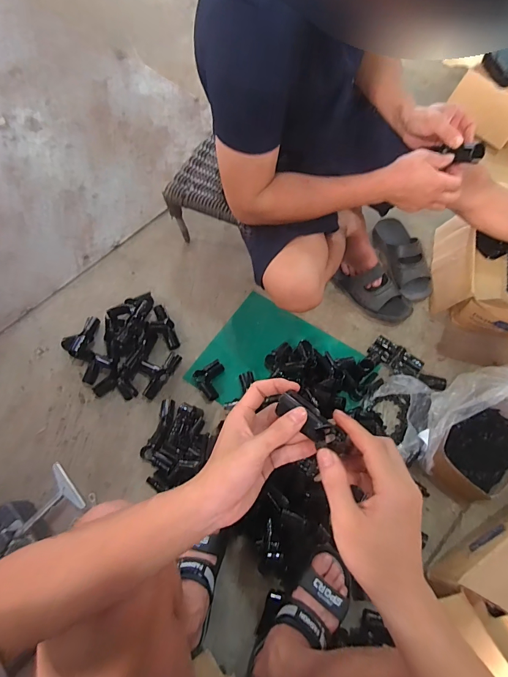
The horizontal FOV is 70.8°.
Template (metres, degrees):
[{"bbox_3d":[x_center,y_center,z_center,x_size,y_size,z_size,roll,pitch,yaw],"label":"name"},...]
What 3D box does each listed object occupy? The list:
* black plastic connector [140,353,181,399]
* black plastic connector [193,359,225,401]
[{"bbox_3d":[-0.252,0.081,0.911,0.078,0.027,0.128,32,71,16],"label":"black plastic connector"},{"bbox_3d":[-0.102,0.101,0.885,0.075,0.030,0.084,-30,68,-10],"label":"black plastic connector"}]

